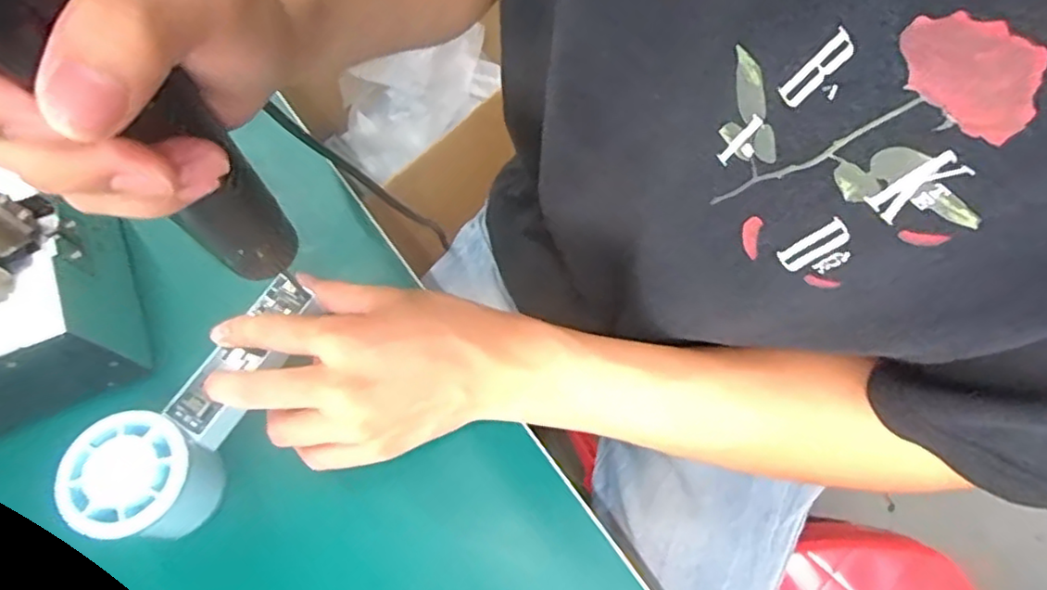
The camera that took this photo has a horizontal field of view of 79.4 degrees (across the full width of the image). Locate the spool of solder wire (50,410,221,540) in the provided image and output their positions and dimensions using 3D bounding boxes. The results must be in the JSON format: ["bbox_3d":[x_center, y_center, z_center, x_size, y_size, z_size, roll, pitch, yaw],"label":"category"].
[{"bbox_3d":[-0.185,0.091,0.316,0.064,0.051,0.057,14,71,7],"label":"spool of solder wire"}]

